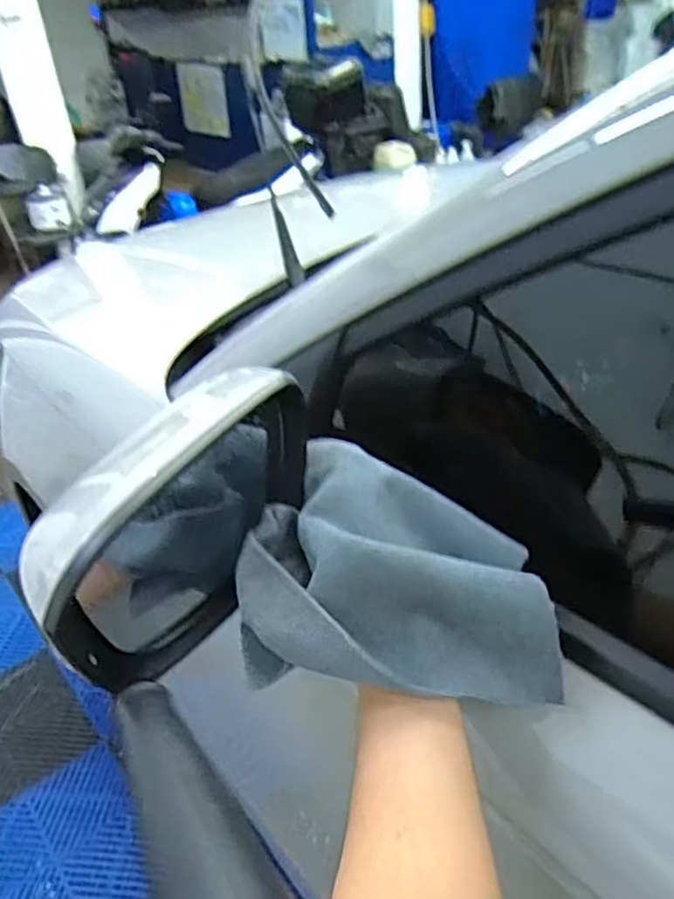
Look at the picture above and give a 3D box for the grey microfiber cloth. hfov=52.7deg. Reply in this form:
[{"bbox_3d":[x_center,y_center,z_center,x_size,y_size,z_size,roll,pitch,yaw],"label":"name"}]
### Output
[{"bbox_3d":[0.041,0.078,0.455,0.202,0.089,0.152,5,32,9],"label":"grey microfiber cloth"}]

